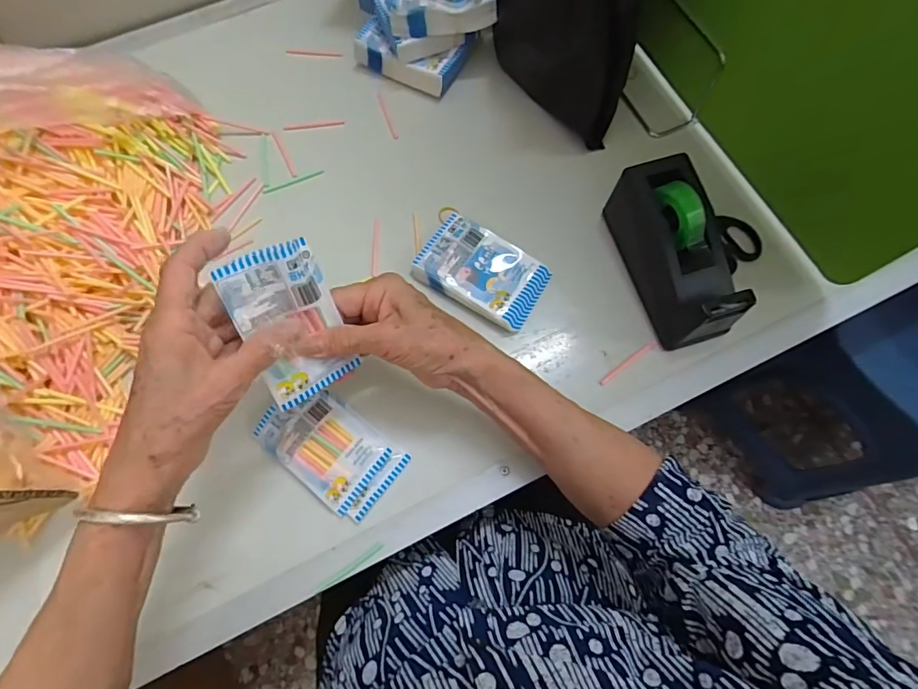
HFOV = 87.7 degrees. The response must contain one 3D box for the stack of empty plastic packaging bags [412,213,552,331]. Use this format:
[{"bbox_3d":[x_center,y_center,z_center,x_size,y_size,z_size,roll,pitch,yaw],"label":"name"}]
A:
[{"bbox_3d":[0.021,-0.066,0.440,0.111,0.018,0.072,31,75,9],"label":"stack of empty plastic packaging bags"}]

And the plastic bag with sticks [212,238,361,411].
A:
[{"bbox_3d":[-0.108,-0.012,0.314,0.061,0.103,0.013,-30,32,-21],"label":"plastic bag with sticks"}]

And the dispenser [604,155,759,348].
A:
[{"bbox_3d":[0.188,-0.081,0.414,0.059,0.088,0.153,-16,73,-5],"label":"dispenser"}]

